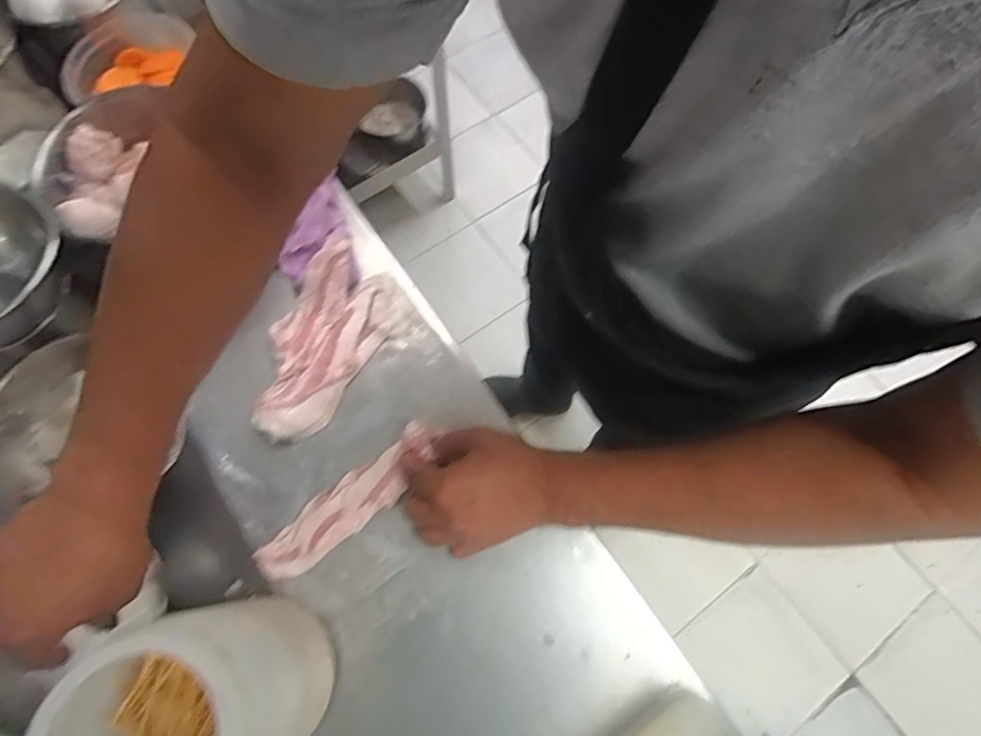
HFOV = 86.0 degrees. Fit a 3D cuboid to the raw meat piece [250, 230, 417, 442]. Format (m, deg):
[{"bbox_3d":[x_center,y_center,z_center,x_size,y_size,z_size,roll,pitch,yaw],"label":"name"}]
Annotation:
[{"bbox_3d":[-0.176,-0.028,0.543,0.120,0.033,0.203,32,73,10],"label":"raw meat piece"}]

